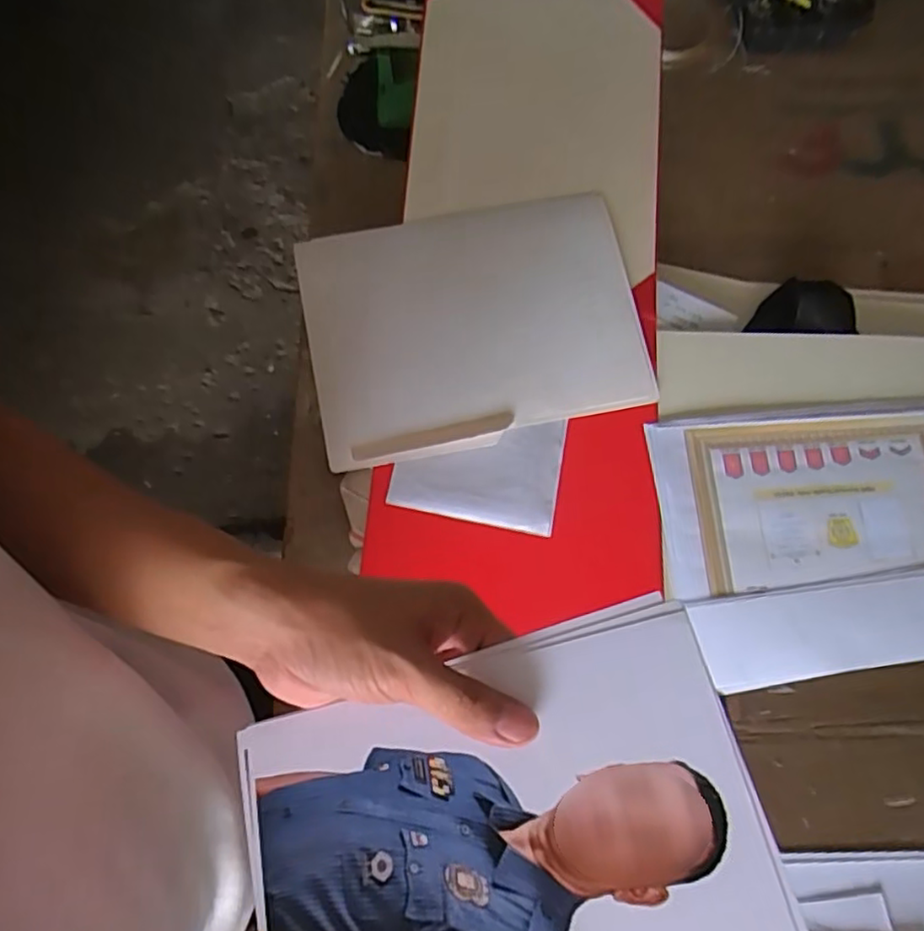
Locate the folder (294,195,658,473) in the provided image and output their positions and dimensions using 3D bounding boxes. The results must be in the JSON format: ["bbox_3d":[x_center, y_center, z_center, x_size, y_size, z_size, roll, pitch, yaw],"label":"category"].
[{"bbox_3d":[0.007,-0.137,0.621,0.303,0.022,0.234,-14,77,-4],"label":"folder"}]

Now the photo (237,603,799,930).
[{"bbox_3d":[0.010,0.161,0.261,0.211,0.009,0.150,-20,66,10],"label":"photo"}]

